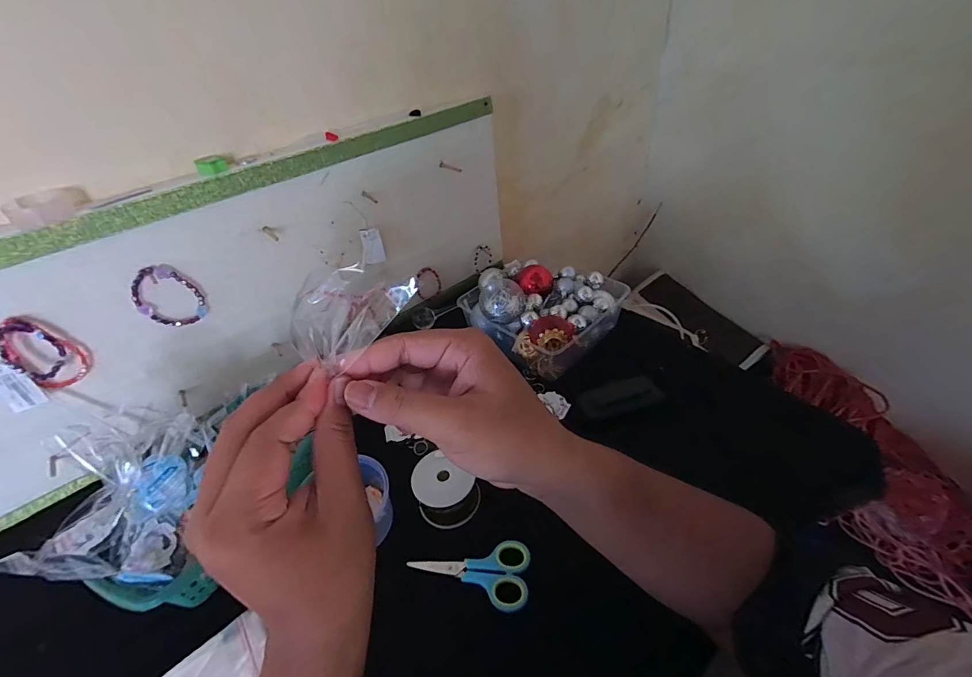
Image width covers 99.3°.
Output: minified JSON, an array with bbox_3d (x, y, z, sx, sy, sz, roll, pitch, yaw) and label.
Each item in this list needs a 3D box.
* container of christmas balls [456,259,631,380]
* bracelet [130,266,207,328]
[{"bbox_3d":[0.088,-0.051,0.636,0.180,0.096,0.185,27,50,35],"label":"container of christmas balls"},{"bbox_3d":[-0.386,-0.050,0.501,0.065,0.080,0.011,-31,44,-27],"label":"bracelet"}]

